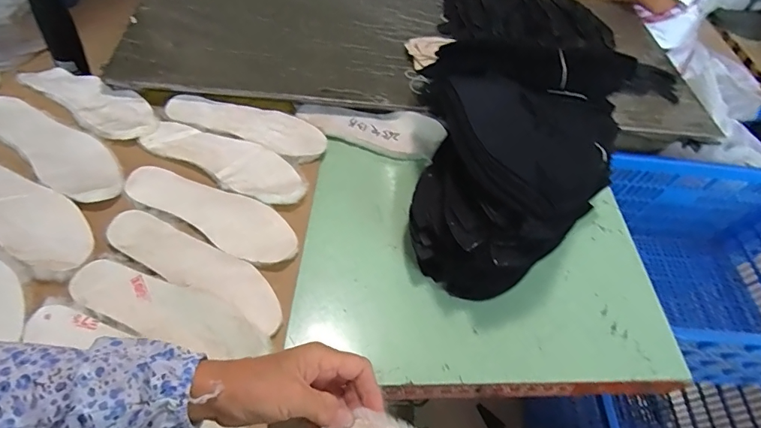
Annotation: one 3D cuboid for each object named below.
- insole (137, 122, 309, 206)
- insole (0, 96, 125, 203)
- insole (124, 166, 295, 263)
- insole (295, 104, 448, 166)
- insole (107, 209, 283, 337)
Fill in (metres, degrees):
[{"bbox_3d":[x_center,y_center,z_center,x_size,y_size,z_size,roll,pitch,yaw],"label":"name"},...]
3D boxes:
[{"bbox_3d":[-0.250,-0.089,0.706,0.270,0.011,0.090,24,55,5],"label":"insole"},{"bbox_3d":[-0.504,-0.108,0.670,0.277,0.022,0.095,38,57,14],"label":"insole"},{"bbox_3d":[-0.249,-0.007,0.651,0.272,0.013,0.090,27,56,7],"label":"insole"},{"bbox_3d":[-0.020,-0.154,0.801,0.263,0.025,0.087,5,73,-3],"label":"insole"},{"bbox_3d":[-0.254,0.074,0.607,0.276,0.021,0.073,26,58,8],"label":"insole"}]

